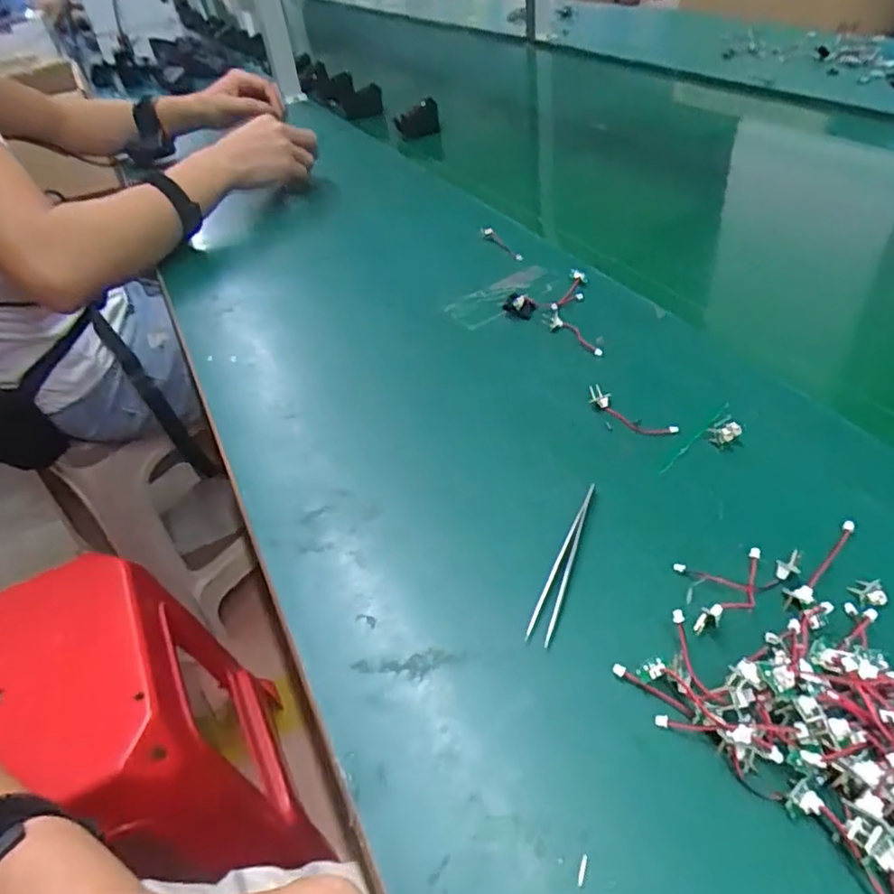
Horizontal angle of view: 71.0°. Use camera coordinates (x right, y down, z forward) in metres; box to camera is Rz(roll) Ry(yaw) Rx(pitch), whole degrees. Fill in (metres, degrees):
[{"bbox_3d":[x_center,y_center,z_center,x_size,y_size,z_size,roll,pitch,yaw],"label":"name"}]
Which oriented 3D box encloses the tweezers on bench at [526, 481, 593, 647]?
[{"bbox_3d":[0.061,0.058,0.329,0.012,0.007,0.100,10,46,21],"label":"tweezers on bench"}]

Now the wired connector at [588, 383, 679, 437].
[{"bbox_3d":[0.120,-0.024,0.411,0.017,0.007,0.063,-37,49,-27],"label":"wired connector"}]

